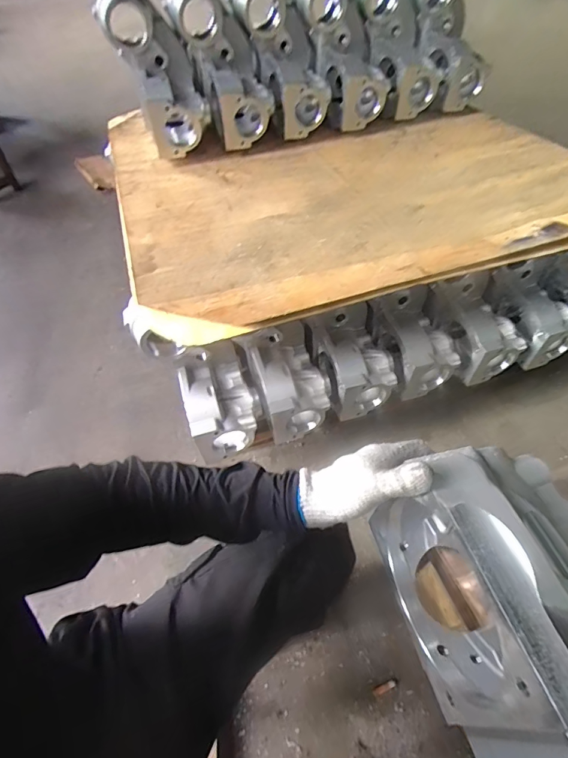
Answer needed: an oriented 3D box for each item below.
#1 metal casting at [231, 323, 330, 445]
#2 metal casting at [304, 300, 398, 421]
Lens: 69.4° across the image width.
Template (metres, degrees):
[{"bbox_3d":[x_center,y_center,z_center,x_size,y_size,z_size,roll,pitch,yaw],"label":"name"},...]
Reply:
[{"bbox_3d":[0.009,-0.010,0.904,0.150,0.142,0.220,-18,54,-11],"label":"metal casting"},{"bbox_3d":[0.162,-0.042,0.921,0.154,0.141,0.179,-19,55,-12],"label":"metal casting"}]

